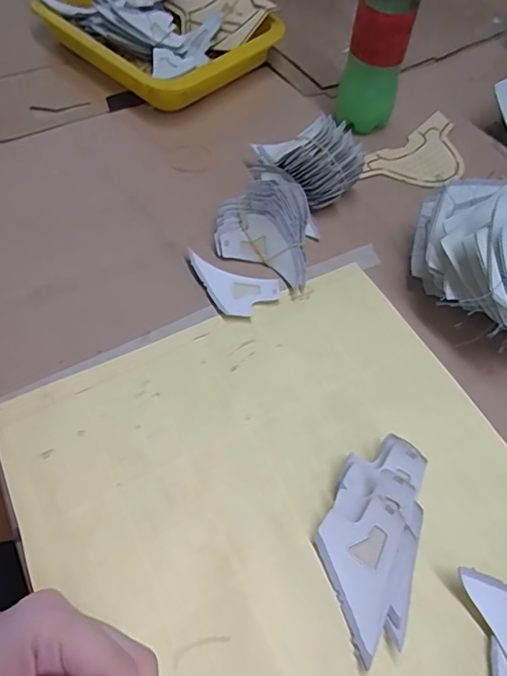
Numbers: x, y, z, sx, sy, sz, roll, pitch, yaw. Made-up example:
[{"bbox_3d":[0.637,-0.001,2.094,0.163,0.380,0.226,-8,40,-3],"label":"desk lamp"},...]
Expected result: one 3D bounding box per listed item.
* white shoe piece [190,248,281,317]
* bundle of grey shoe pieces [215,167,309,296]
[{"bbox_3d":[-0.022,-0.042,0.413,0.080,0.011,0.042,19,59,10],"label":"white shoe piece"},{"bbox_3d":[0.020,-0.105,0.433,0.094,0.044,0.095,25,61,14],"label":"bundle of grey shoe pieces"}]

